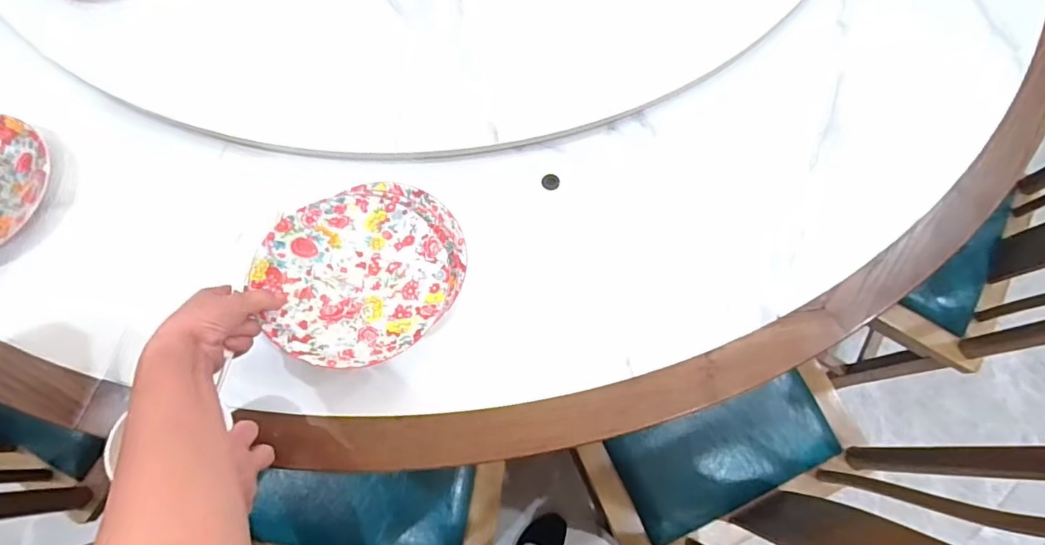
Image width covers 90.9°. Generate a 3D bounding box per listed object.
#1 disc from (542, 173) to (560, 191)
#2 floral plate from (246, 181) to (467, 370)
[{"bbox_3d":[0.037,-0.119,0.671,0.023,0.004,0.024,0,73,-1],"label":"disc"},{"bbox_3d":[-0.174,-0.004,0.577,0.225,0.018,0.199,-36,75,-25],"label":"floral plate"}]

